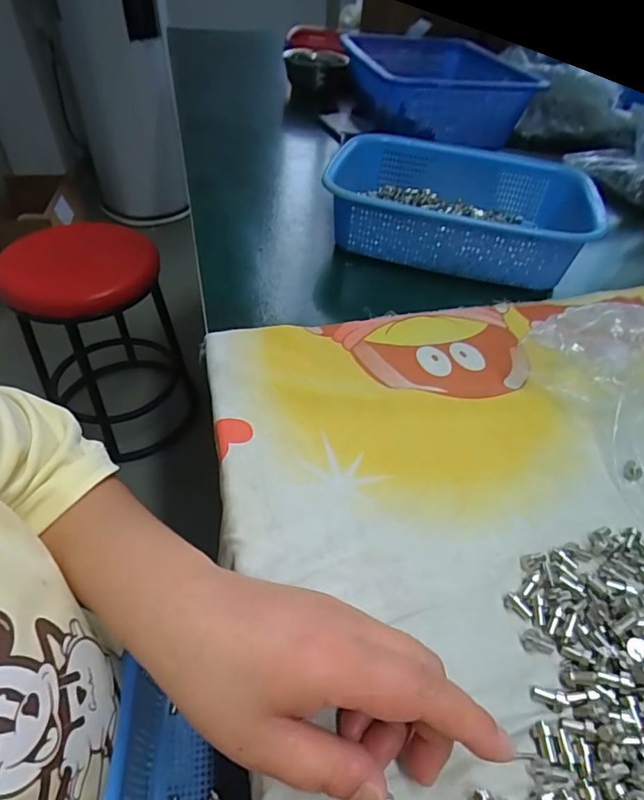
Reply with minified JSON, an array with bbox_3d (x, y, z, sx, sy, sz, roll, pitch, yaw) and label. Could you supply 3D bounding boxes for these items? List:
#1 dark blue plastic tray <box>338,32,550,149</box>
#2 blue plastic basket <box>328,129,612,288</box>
[{"bbox_3d":[0.175,-0.481,0.732,0.217,0.103,0.276,-7,47,-11],"label":"dark blue plastic tray"},{"bbox_3d":[0.146,-0.216,0.533,0.270,0.074,0.205,10,46,5],"label":"blue plastic basket"}]

